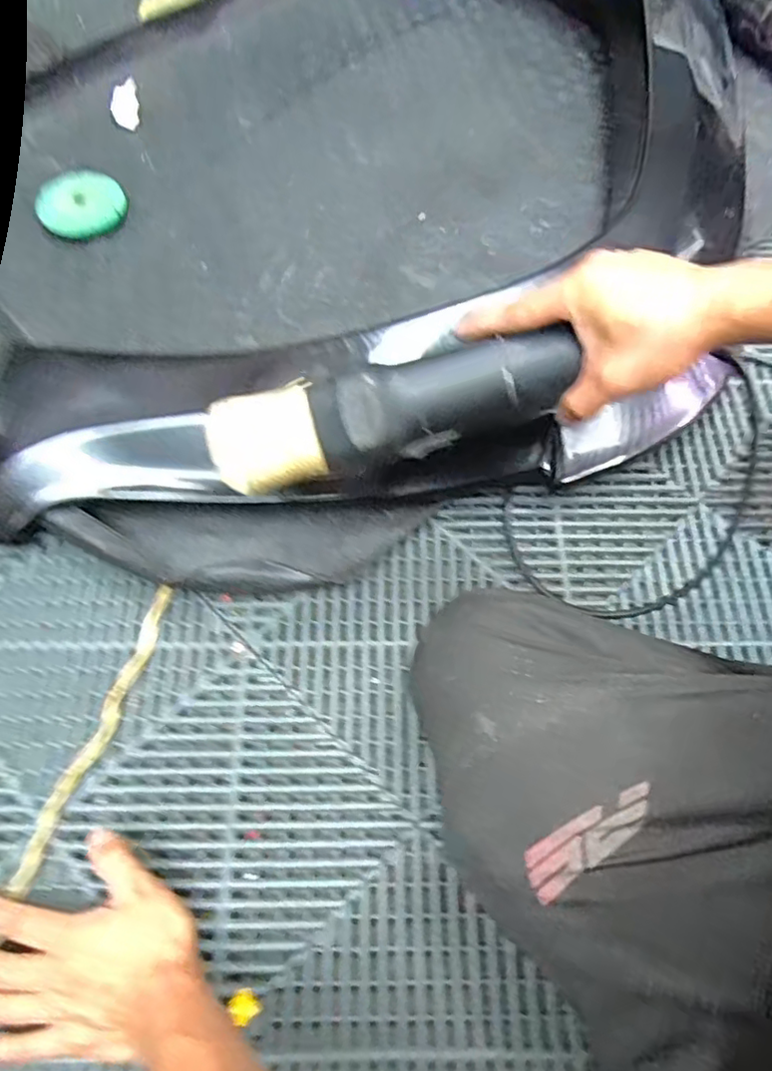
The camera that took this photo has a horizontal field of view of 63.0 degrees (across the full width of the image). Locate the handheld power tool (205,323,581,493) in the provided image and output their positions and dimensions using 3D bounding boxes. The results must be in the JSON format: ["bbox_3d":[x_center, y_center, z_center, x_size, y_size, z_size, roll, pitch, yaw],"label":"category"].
[{"bbox_3d":[-0.001,-0.088,0.419,0.240,0.048,0.069,-14,67,4],"label":"handheld power tool"}]

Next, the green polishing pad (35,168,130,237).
[{"bbox_3d":[-0.354,-0.388,0.736,0.095,0.018,0.093,-3,66,-3],"label":"green polishing pad"}]

